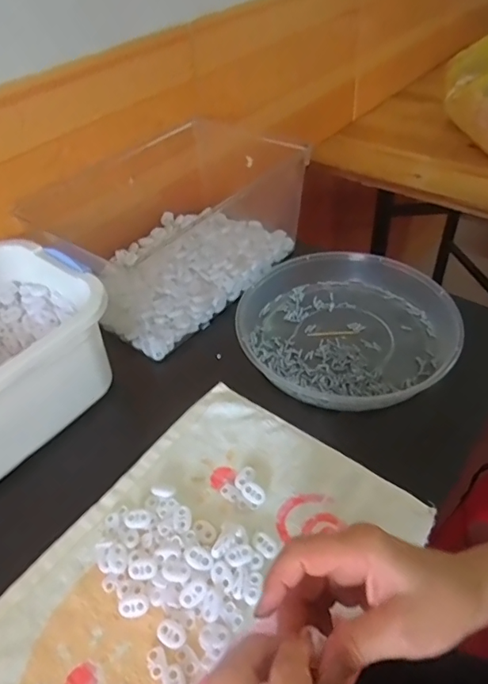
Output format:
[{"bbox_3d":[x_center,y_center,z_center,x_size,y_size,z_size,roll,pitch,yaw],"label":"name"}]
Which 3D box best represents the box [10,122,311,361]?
[{"bbox_3d":[-0.089,-0.151,0.619,0.226,0.128,0.288,31,55,32],"label":"box"}]

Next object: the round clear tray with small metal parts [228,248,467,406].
[{"bbox_3d":[0.113,-0.018,0.534,0.228,0.042,0.220,-3,45,3],"label":"round clear tray with small metal parts"}]

